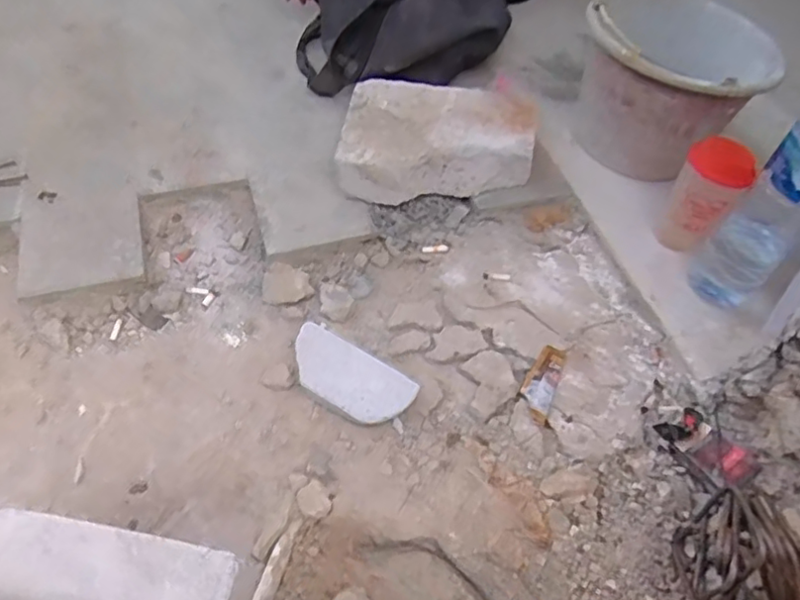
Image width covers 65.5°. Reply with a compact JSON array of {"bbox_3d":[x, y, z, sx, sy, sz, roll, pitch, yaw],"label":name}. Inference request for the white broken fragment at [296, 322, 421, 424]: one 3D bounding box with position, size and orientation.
[{"bbox_3d":[-0.062,0.094,0.734,0.158,0.043,0.072,29,50,12],"label":"white broken fragment"}]

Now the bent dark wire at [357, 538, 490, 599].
[{"bbox_3d":[0.035,0.269,0.633,0.155,0.004,0.040,21,68,17],"label":"bent dark wire"}]

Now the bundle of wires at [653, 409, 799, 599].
[{"bbox_3d":[0.323,0.201,0.612,0.107,0.118,0.223,-5,57,-9],"label":"bundle of wires"}]

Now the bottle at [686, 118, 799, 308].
[{"bbox_3d":[0.465,-0.115,0.751,0.092,0.331,0.110,41,54,21],"label":"bottle"}]

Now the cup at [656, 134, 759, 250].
[{"bbox_3d":[0.409,-0.144,0.843,0.078,0.144,0.079,6,49,-7],"label":"cup"}]

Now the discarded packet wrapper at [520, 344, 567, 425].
[{"bbox_3d":[0.171,0.096,0.749,0.038,0.009,0.106,21,56,10],"label":"discarded packet wrapper"}]

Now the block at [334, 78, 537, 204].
[{"bbox_3d":[0.056,-0.219,0.912,0.271,0.100,0.185,9,56,0],"label":"block"}]

